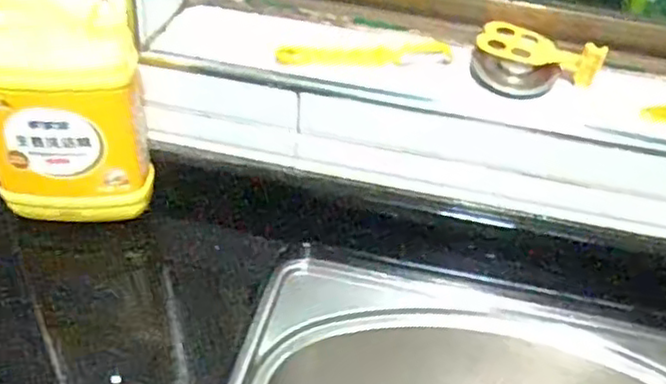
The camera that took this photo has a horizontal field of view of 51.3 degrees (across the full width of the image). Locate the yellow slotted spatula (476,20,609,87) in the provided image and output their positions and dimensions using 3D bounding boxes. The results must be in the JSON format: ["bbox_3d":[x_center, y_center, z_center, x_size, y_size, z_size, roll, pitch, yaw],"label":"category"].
[{"bbox_3d":[0.206,-0.140,0.688,0.120,0.034,0.056,23,43,19],"label":"yellow slotted spatula"}]

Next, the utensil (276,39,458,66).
[{"bbox_3d":[0.032,-0.139,0.696,0.175,0.020,0.025,1,40,-6],"label":"utensil"}]

